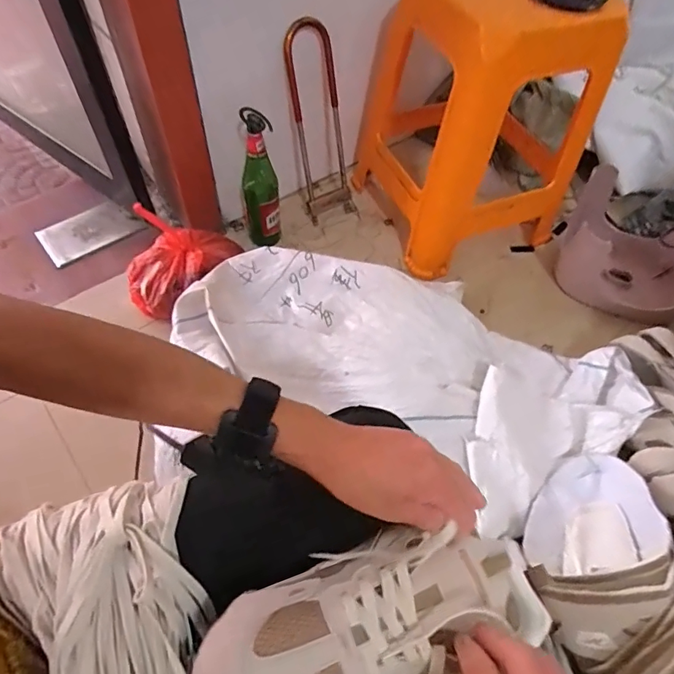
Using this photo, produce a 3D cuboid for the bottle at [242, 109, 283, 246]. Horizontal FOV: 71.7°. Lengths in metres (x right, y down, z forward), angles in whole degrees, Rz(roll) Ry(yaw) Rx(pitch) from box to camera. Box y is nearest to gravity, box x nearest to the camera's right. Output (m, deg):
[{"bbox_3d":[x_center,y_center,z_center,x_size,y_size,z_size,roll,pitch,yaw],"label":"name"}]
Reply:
[{"bbox_3d":[-0.152,-0.303,0.921,0.066,0.297,0.060,-11,58,-10],"label":"bottle"}]

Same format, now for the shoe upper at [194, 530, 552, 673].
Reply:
[{"bbox_3d":[0.027,0.194,0.306,0.231,0.058,0.107,-15,58,-24],"label":"shoe upper"}]

